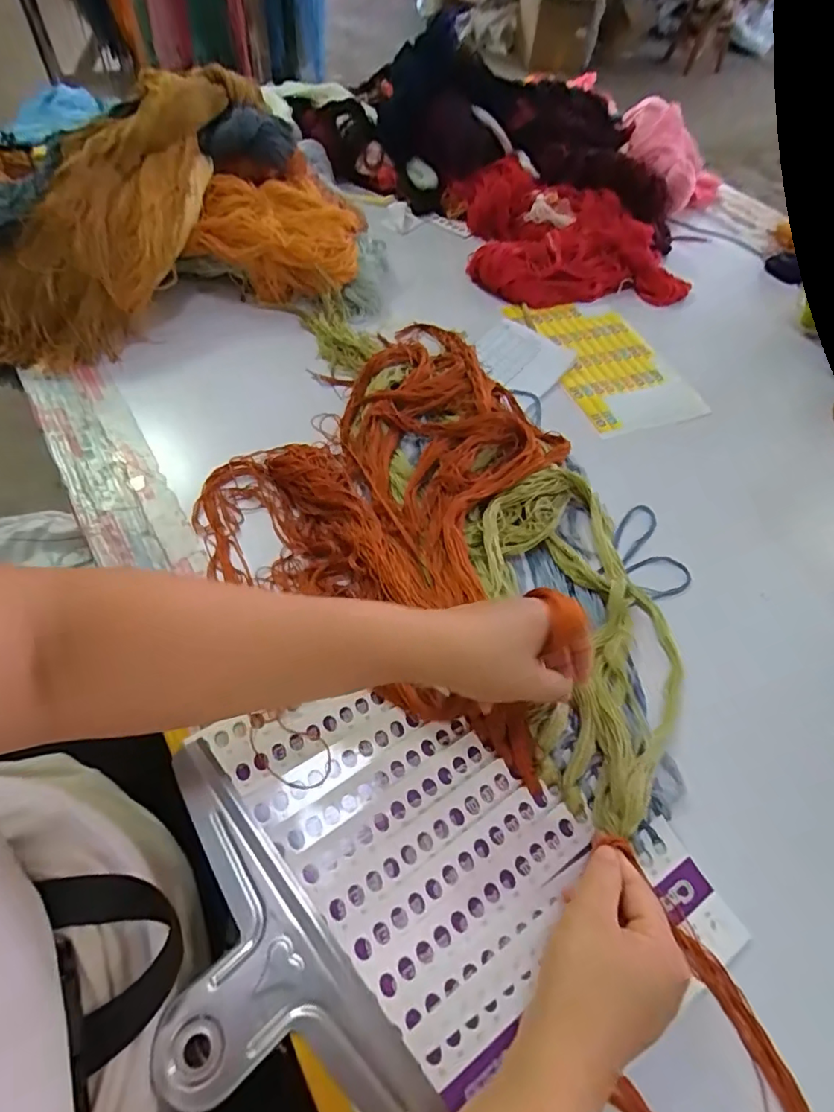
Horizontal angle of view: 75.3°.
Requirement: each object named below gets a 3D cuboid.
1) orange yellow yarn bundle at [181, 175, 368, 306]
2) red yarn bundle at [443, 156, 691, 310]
[{"bbox_3d":[-0.176,-0.402,0.687,0.200,0.108,0.125,1,56,-4],"label":"orange yellow yarn bundle"},{"bbox_3d":[0.214,-0.482,0.802,0.296,0.067,0.284,-7,57,-10],"label":"red yarn bundle"}]

